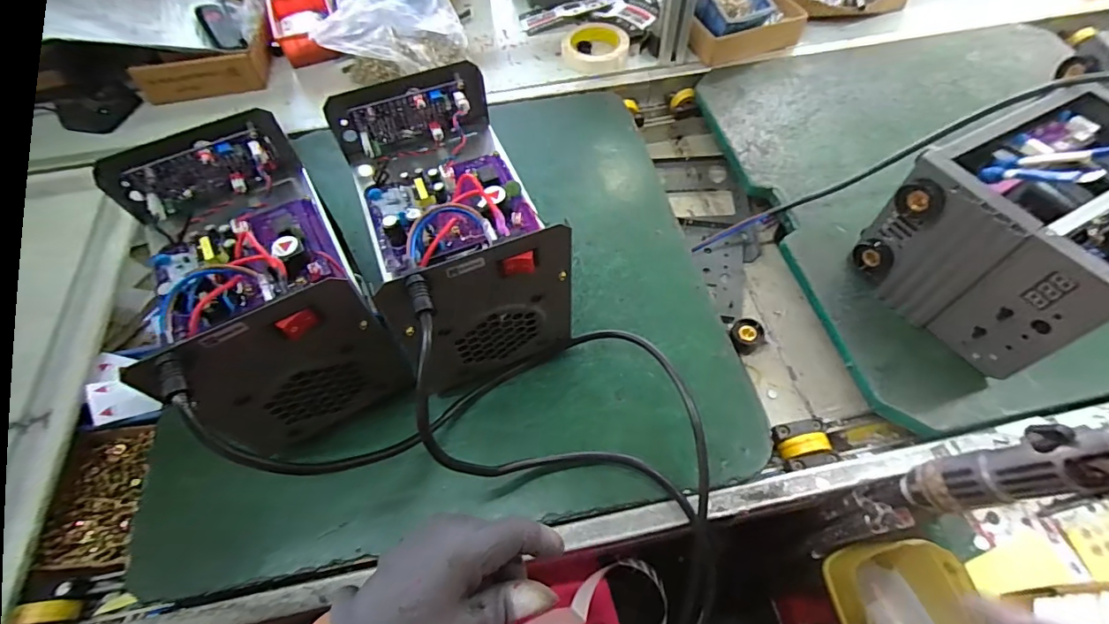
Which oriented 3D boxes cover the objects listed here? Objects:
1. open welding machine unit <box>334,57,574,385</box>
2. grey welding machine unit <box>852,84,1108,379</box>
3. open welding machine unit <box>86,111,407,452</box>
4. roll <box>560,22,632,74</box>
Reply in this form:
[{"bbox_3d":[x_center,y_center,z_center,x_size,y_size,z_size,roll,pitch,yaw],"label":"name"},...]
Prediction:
[{"bbox_3d":[-0.097,-0.074,0.489,0.153,0.187,0.260,-21,60,-9],"label":"open welding machine unit"},{"bbox_3d":[0.474,-0.081,0.498,0.241,0.153,0.185,-28,61,-13],"label":"grey welding machine unit"},{"bbox_3d":[-0.262,-0.026,0.464,0.149,0.189,0.267,-31,62,-15],"label":"open welding machine unit"},{"bbox_3d":[0.065,-0.421,0.791,0.105,0.031,0.113,-1,59,2],"label":"roll"}]

